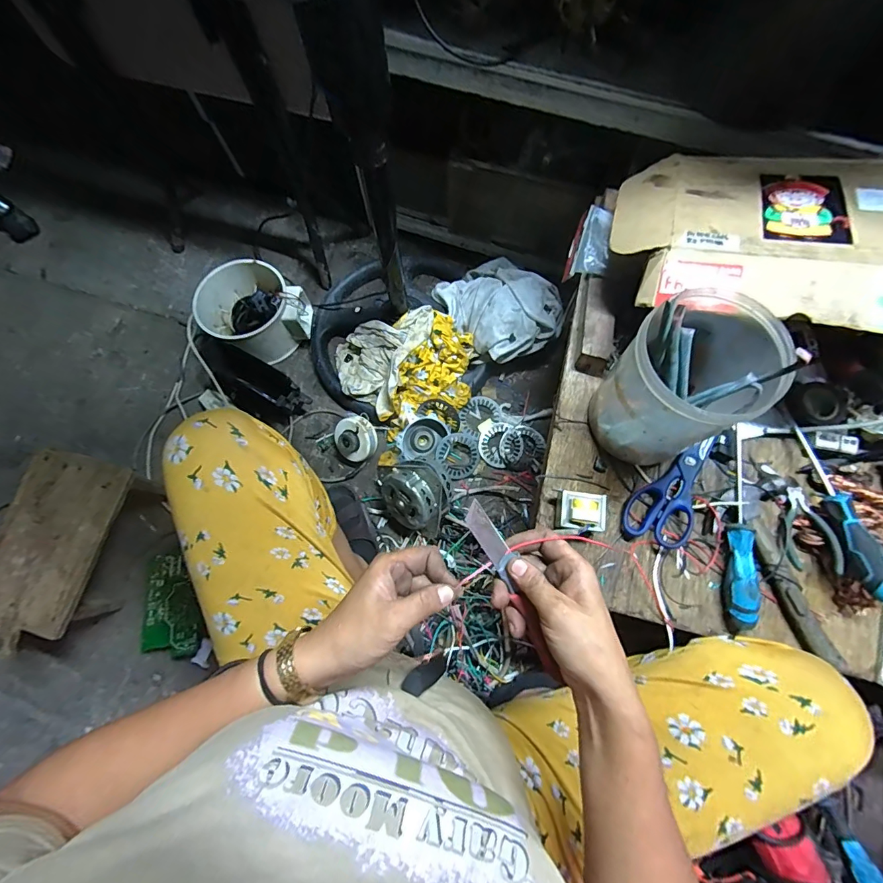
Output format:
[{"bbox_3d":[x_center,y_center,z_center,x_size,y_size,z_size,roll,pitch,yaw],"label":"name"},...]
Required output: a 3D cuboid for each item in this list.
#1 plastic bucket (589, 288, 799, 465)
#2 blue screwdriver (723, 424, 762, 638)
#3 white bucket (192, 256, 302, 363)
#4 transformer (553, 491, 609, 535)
[{"bbox_3d":[0.259,-0.060,0.456,0.136,0.173,0.129,0,74,1],"label":"plastic bucket"},{"bbox_3d":[0.351,0.094,0.483,0.027,0.032,0.245,11,74,4],"label":"blue screwdriver"},{"bbox_3d":[-0.424,-0.284,0.918,0.186,0.136,0.191,0,74,1],"label":"white bucket"},{"bbox_3d":[0.163,0.086,0.491,0.056,0.045,0.046,9,74,4],"label":"transformer"}]

